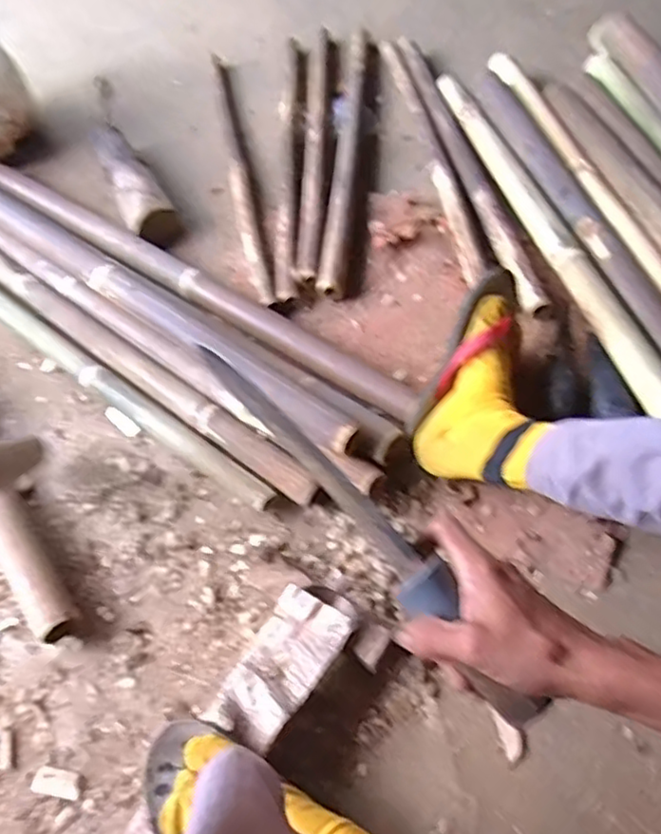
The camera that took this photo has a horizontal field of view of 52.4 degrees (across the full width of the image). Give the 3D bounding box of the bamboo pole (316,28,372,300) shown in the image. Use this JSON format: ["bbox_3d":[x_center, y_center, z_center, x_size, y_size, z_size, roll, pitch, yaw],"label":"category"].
[{"bbox_3d":[0.033,-0.441,1.064,0.041,0.055,0.635,2,59,7],"label":"bamboo pole"}]

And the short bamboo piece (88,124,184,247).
[{"bbox_3d":[-0.315,-0.372,1.063,0.073,0.061,0.287,-27,60,-10],"label":"short bamboo piece"}]

